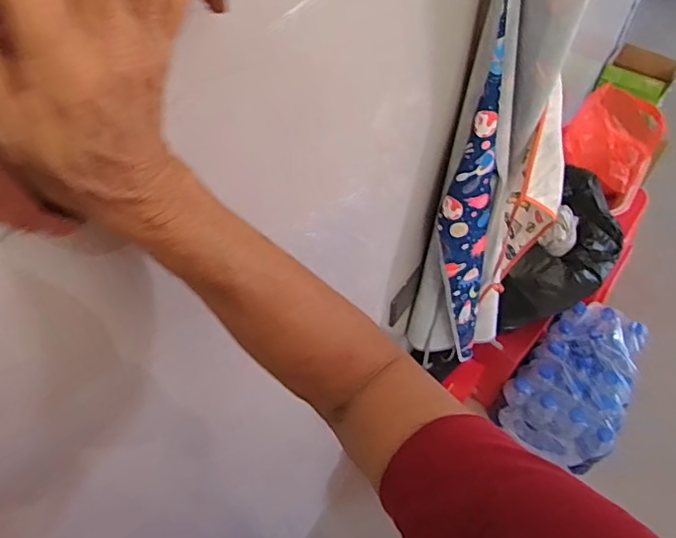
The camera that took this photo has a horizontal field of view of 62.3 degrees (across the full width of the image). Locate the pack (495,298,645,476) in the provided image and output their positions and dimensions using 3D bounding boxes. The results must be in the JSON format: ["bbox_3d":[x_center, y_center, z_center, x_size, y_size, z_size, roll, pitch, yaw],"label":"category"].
[{"bbox_3d":[0.572,0.265,1.335,0.226,0.196,0.313,32,63,22],"label":"pack"}]

